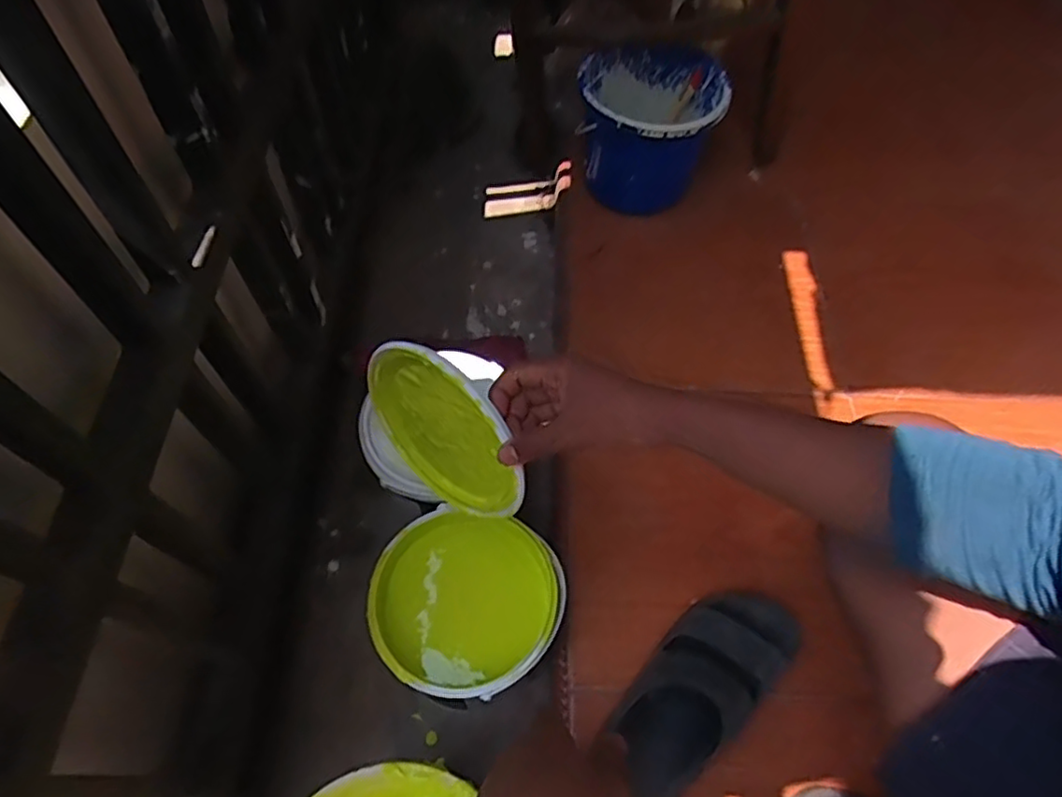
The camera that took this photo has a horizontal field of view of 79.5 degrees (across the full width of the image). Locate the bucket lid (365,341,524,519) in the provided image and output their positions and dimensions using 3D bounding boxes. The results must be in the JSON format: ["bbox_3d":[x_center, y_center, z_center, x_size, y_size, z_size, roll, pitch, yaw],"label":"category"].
[{"bbox_3d":[-0.077,0.030,0.554,0.011,0.181,0.170,-41,104,-34],"label":"bucket lid"}]

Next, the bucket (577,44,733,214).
[{"bbox_3d":[0.181,-0.436,1.049,0.222,0.187,0.244,1,58,-2],"label":"bucket"}]

